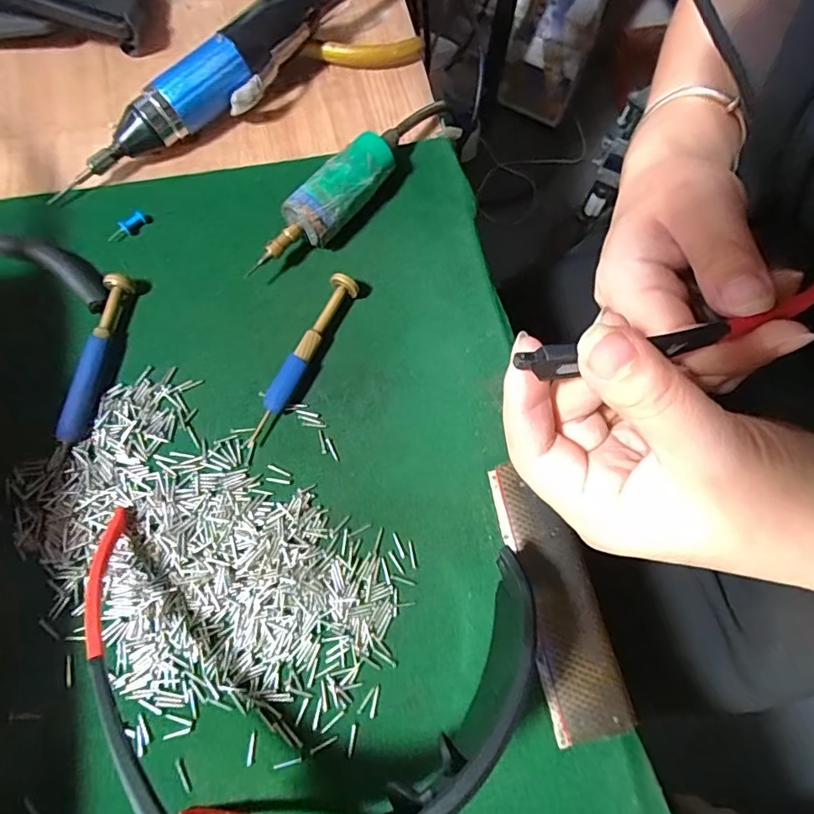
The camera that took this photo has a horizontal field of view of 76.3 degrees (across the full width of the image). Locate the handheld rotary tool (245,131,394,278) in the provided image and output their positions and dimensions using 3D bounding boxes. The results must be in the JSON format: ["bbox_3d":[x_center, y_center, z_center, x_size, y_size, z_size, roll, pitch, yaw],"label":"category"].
[{"bbox_3d":[-0.043,-0.106,0.278,0.024,0.030,0.097,36,75,10],"label":"handheld rotary tool"}]

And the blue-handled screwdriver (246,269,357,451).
[{"bbox_3d":[-0.052,-0.024,0.259,0.013,0.014,0.095,25,73,7],"label":"blue-handled screwdriver"}]

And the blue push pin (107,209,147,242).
[{"bbox_3d":[-0.153,-0.098,0.283,0.007,0.007,0.023,39,75,10],"label":"blue push pin"}]

